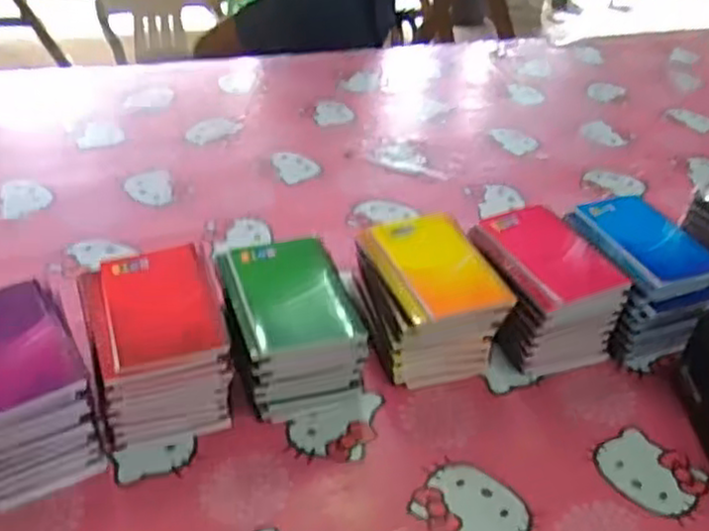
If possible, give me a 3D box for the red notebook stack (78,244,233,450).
[{"bbox_3d":[-0.162,0.064,0.600,0.100,0.092,0.135,-11,41,-20],"label":"red notebook stack"}]

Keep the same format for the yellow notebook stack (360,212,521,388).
[{"bbox_3d":[0.067,0.032,0.665,0.106,0.093,0.129,-5,39,-13],"label":"yellow notebook stack"}]

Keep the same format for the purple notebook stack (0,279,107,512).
[{"bbox_3d":[-0.257,0.095,0.553,0.096,0.087,0.139,-15,42,-25],"label":"purple notebook stack"}]

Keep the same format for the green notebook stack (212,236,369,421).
[{"bbox_3d":[-0.060,0.051,0.627,0.107,0.090,0.124,-12,41,-21],"label":"green notebook stack"}]

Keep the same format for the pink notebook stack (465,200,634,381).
[{"bbox_3d":[0.171,0.021,0.695,0.105,0.090,0.139,-10,40,-20],"label":"pink notebook stack"}]

